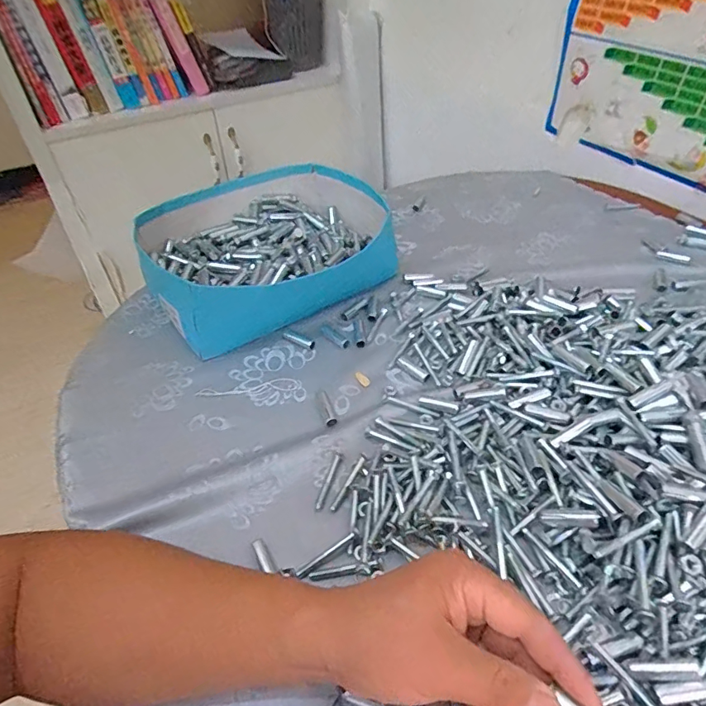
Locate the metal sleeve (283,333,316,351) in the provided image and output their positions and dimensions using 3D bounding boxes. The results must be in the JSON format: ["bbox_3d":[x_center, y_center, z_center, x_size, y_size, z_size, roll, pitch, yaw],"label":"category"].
[{"bbox_3d":[-0.061,-0.015,0.548,0.044,0.008,0.010,24,49,25],"label":"metal sleeve"}]

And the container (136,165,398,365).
[{"bbox_3d":[-0.103,-0.133,0.619,0.296,0.086,0.254,-19,46,-17],"label":"container"}]

